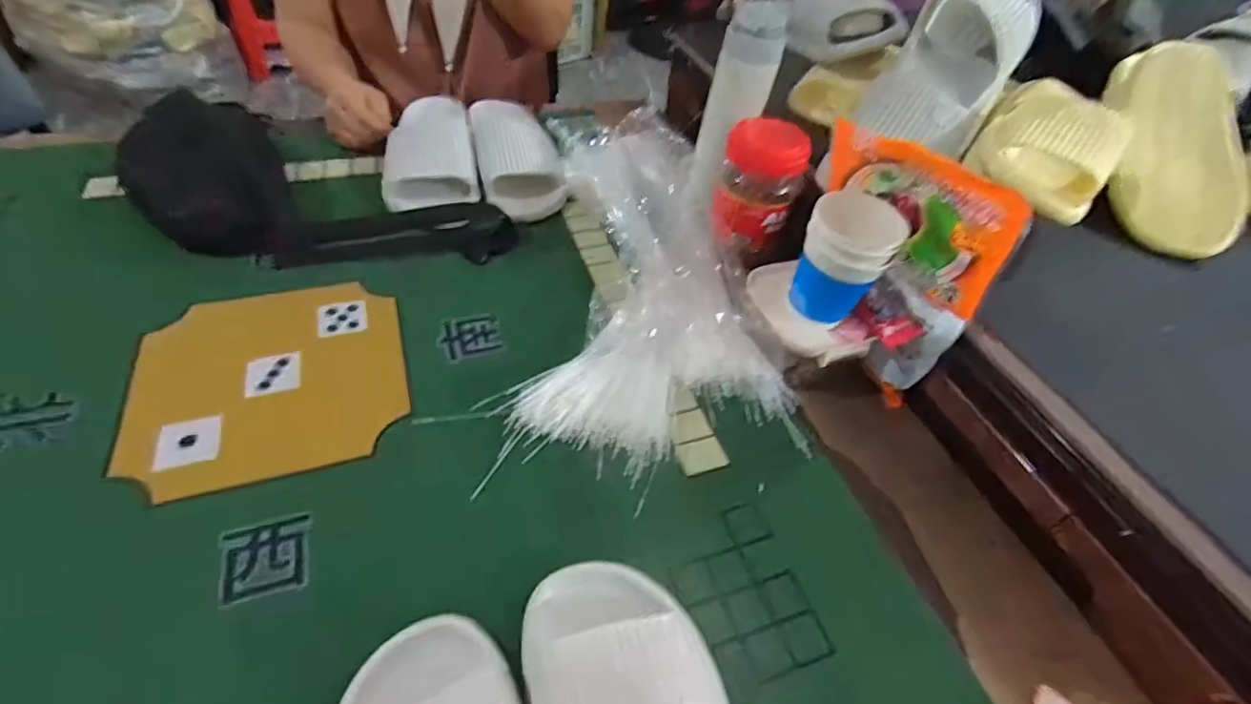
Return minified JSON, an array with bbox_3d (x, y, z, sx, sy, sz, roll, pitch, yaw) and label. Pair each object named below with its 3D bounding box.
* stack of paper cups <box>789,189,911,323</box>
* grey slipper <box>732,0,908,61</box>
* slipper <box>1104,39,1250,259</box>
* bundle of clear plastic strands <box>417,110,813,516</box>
[{"bbox_3d":[0.183,-0.082,0.474,0.070,0.094,0.083,22,50,14],"label":"stack of paper cups"},{"bbox_3d":[0.239,-0.427,0.704,0.101,0.072,0.241,-16,51,-19],"label":"grey slipper"},{"bbox_3d":[0.549,-0.206,0.575,0.096,0.065,0.248,13,69,6],"label":"slipper"},{"bbox_3d":[-0.021,-0.092,0.584,0.269,0.055,0.460,-7,49,-11],"label":"bundle of clear plastic strands"}]

